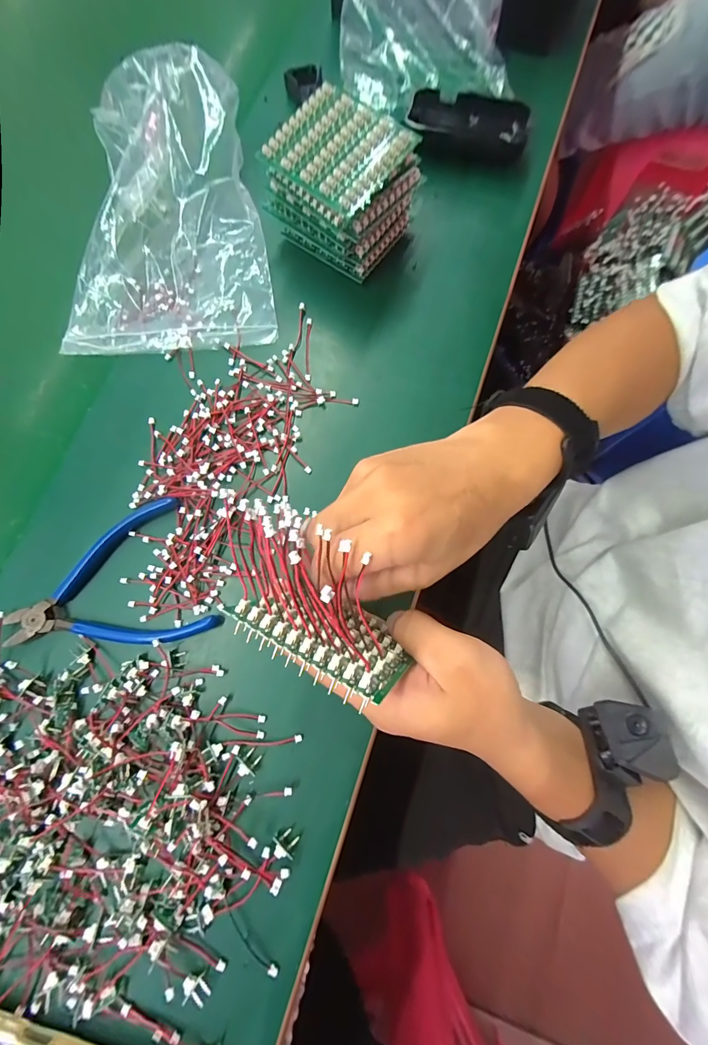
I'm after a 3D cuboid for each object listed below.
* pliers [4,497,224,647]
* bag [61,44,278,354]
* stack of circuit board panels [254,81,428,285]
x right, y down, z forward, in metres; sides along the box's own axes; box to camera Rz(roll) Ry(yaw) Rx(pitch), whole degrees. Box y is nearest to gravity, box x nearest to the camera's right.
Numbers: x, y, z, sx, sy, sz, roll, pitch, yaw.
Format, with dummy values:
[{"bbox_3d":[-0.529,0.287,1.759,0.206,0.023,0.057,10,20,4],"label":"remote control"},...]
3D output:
[{"bbox_3d":[-0.179,0.051,0.275,0.134,0.009,0.103,-21,80,-6],"label":"pliers"},{"bbox_3d":[-0.163,-0.257,0.308,0.172,0.062,0.221,-7,79,-3],"label":"bag"},{"bbox_3d":[-0.009,-0.262,0.307,0.087,0.078,0.085,43,81,7],"label":"stack of circuit board panels"}]

